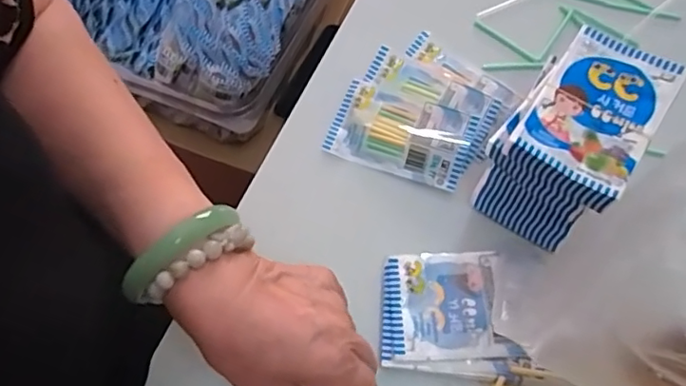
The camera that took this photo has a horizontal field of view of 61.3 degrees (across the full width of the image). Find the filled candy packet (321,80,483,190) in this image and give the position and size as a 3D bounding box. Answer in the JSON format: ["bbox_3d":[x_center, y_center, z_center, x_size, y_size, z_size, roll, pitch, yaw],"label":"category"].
[{"bbox_3d":[0.043,-0.044,0.436,0.104,0.019,0.059,21,68,9],"label":"filled candy packet"}]

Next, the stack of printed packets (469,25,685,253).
[{"bbox_3d":[0.149,-0.034,0.388,0.077,0.091,0.110,33,71,13],"label":"stack of printed packets"}]

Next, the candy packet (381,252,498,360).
[{"bbox_3d":[0.063,0.075,0.383,0.072,0.014,0.069,3,67,1],"label":"candy packet"}]

